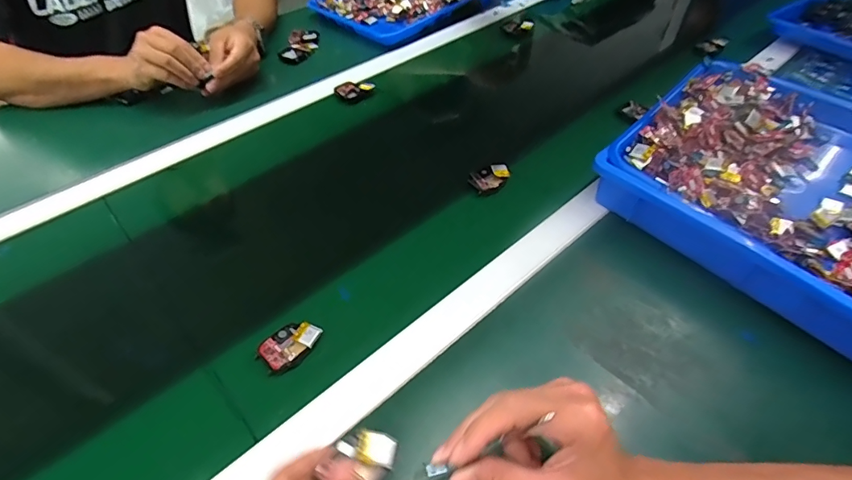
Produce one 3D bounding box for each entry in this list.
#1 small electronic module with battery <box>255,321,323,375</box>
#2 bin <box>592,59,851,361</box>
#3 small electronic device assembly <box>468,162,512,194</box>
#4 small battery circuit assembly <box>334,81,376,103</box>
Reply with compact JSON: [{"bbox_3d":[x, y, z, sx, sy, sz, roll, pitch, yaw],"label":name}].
[{"bbox_3d":[-0.127,0.096,0.416,0.039,0.010,0.052,27,53,25],"label":"small electronic module with battery"},{"bbox_3d":[0.406,-0.044,0.471,0.265,0.091,0.374,-34,54,-26],"label":"bin"},{"bbox_3d":[0.082,-0.078,0.567,0.049,0.016,0.034,-33,54,-26],"label":"small electronic device assembly"},{"bbox_3d":[-0.113,-0.235,0.713,0.059,0.021,0.036,-17,48,-13],"label":"small battery circuit assembly"}]

